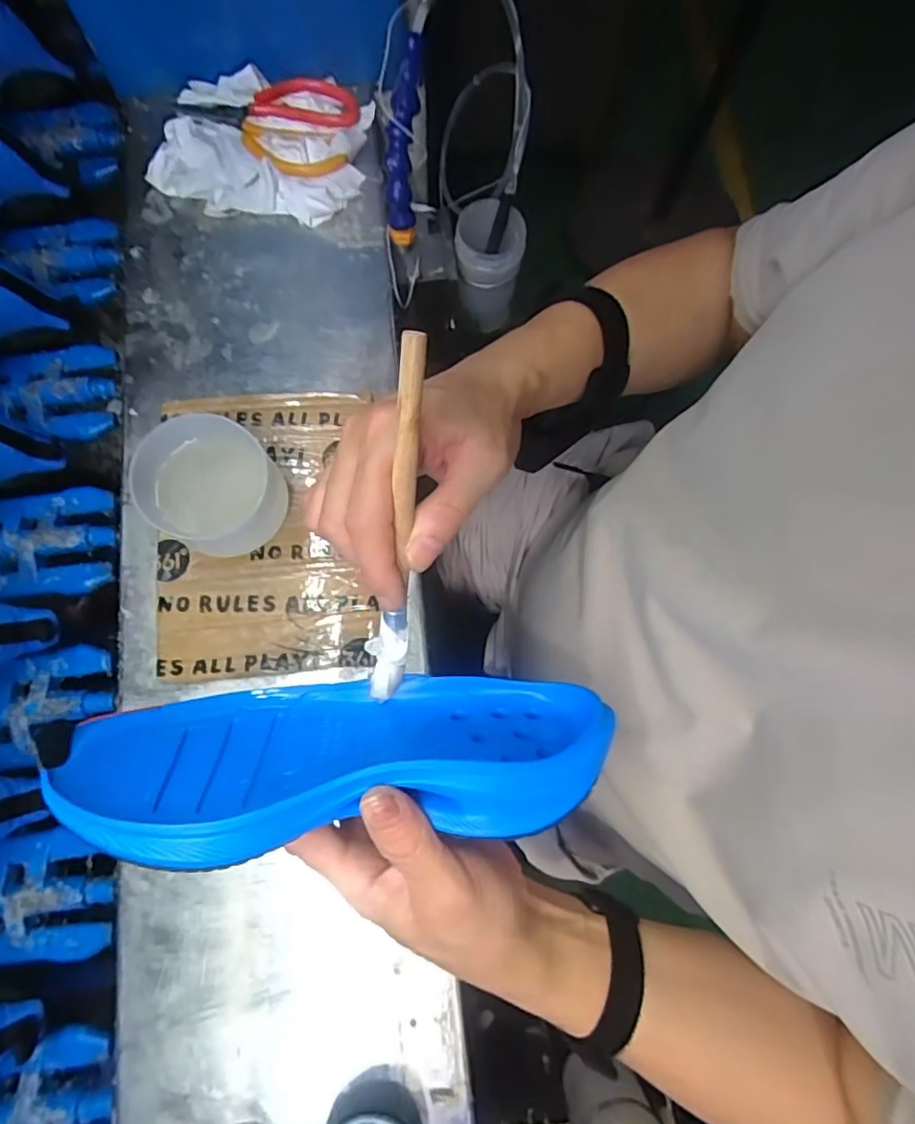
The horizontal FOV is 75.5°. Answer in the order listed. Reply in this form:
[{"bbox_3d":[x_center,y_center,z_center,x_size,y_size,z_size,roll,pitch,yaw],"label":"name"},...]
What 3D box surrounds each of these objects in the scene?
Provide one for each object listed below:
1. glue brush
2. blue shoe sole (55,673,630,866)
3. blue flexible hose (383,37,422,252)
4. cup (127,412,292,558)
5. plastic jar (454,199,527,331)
[{"bbox_3d":[-0.027,-0.009,0.273,0.017,0.012,0.184,9,120,1],"label":"glue brush"},{"bbox_3d":[-0.053,0.091,0.289,0.243,0.093,0.029,-4,116,-8],"label":"blue shoe sole"},{"bbox_3d":[-0.046,-0.352,0.500,0.024,0.044,0.146,8,117,1],"label":"blue flexible hose"},{"bbox_3d":[-0.183,-0.054,0.443,0.086,0.070,0.086,1,79,-5],"label":"cup"},{"bbox_3d":[0.034,-0.329,0.662,0.071,0.110,0.073,1,79,-5],"label":"plastic jar"}]

